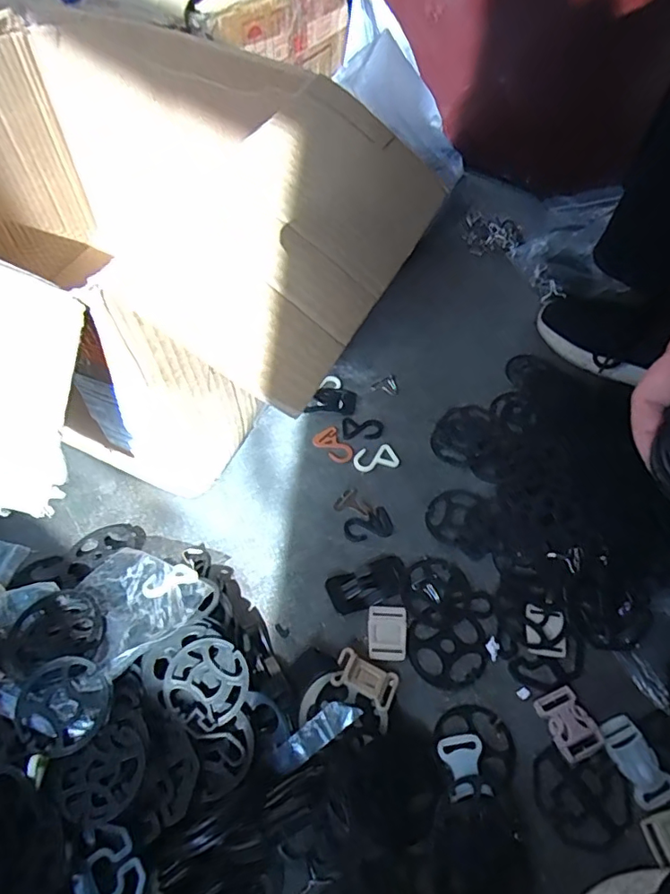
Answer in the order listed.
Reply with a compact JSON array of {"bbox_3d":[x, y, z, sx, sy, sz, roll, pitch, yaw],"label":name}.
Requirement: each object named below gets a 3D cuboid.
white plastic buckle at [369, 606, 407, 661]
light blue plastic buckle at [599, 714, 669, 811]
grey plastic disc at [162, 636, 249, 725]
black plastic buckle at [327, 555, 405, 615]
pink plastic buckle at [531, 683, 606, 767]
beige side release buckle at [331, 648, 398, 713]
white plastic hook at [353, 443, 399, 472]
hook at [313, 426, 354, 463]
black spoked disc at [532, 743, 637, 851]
[{"bbox_3d":[0.044,0.152,0.442,0.031,0.004,0.043,2,55,2],"label":"white plastic buckle"},{"bbox_3d":[0.219,0.227,0.390,0.031,0.005,0.057,-20,58,-13],"label":"light blue plastic buckle"},{"bbox_3d":[-0.093,0.165,0.387,0.059,0.005,0.054,0,56,0],"label":"grey plastic disc"},{"bbox_3d":[0.029,0.118,0.463,0.071,0.014,0.036,-18,57,-12],"label":"black plastic buckle"},{"bbox_3d":[0.176,0.208,0.405,0.033,0.010,0.046,-20,57,-13],"label":"pink plastic buckle"},{"bbox_3d":[0.023,0.180,0.416,0.049,0.015,0.029,20,58,14],"label":"beige side release buckle"},{"bbox_3d":[0.041,0.010,0.539,0.044,0.004,0.027,-9,56,-6],"label":"white plastic hook"},{"bbox_3d":[0.000,-0.002,0.549,0.028,0.004,0.044,-37,63,-22],"label":"hook"},{"bbox_3d":[0.177,0.248,0.381,0.068,0.005,0.060,5,55,4],"label":"black spoked disc"}]

